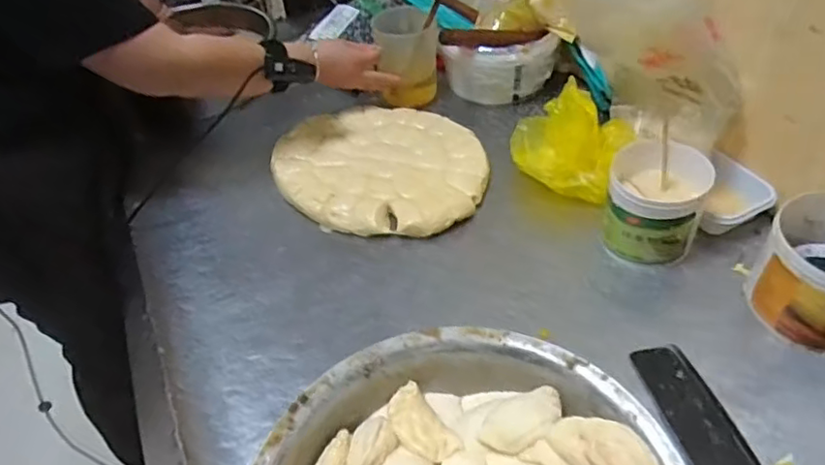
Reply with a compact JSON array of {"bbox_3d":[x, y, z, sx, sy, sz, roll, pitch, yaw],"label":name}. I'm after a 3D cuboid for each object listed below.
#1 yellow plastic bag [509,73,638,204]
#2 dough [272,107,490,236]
[{"bbox_3d":[0.222,-0.135,0.871,0.159,0.098,0.129,22,52,25],"label":"yellow plastic bag"},{"bbox_3d":[-0.054,-0.106,0.948,0.344,0.025,0.270,17,50,22],"label":"dough"}]

